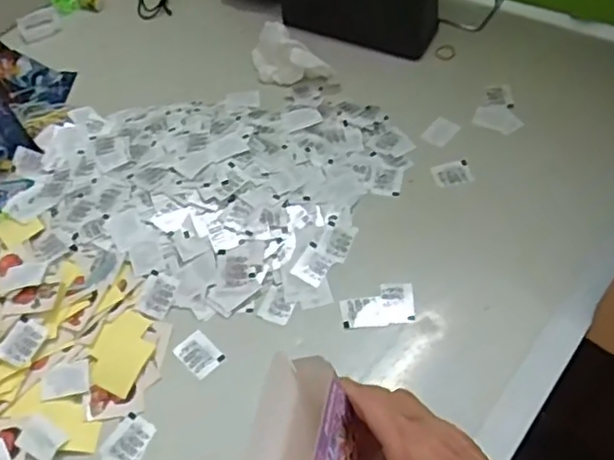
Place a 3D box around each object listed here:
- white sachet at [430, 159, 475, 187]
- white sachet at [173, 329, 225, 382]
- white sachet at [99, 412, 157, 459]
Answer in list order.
[{"bbox_3d":[0.121,-0.048,0.536,0.032,0.004,0.027,-10,54,-5],"label":"white sachet"},{"bbox_3d":[-0.075,0.086,0.447,0.024,0.004,0.032,-38,61,-23],"label":"white sachet"},{"bbox_3d":[-0.114,0.135,0.414,0.026,0.004,0.032,22,58,17],"label":"white sachet"}]

